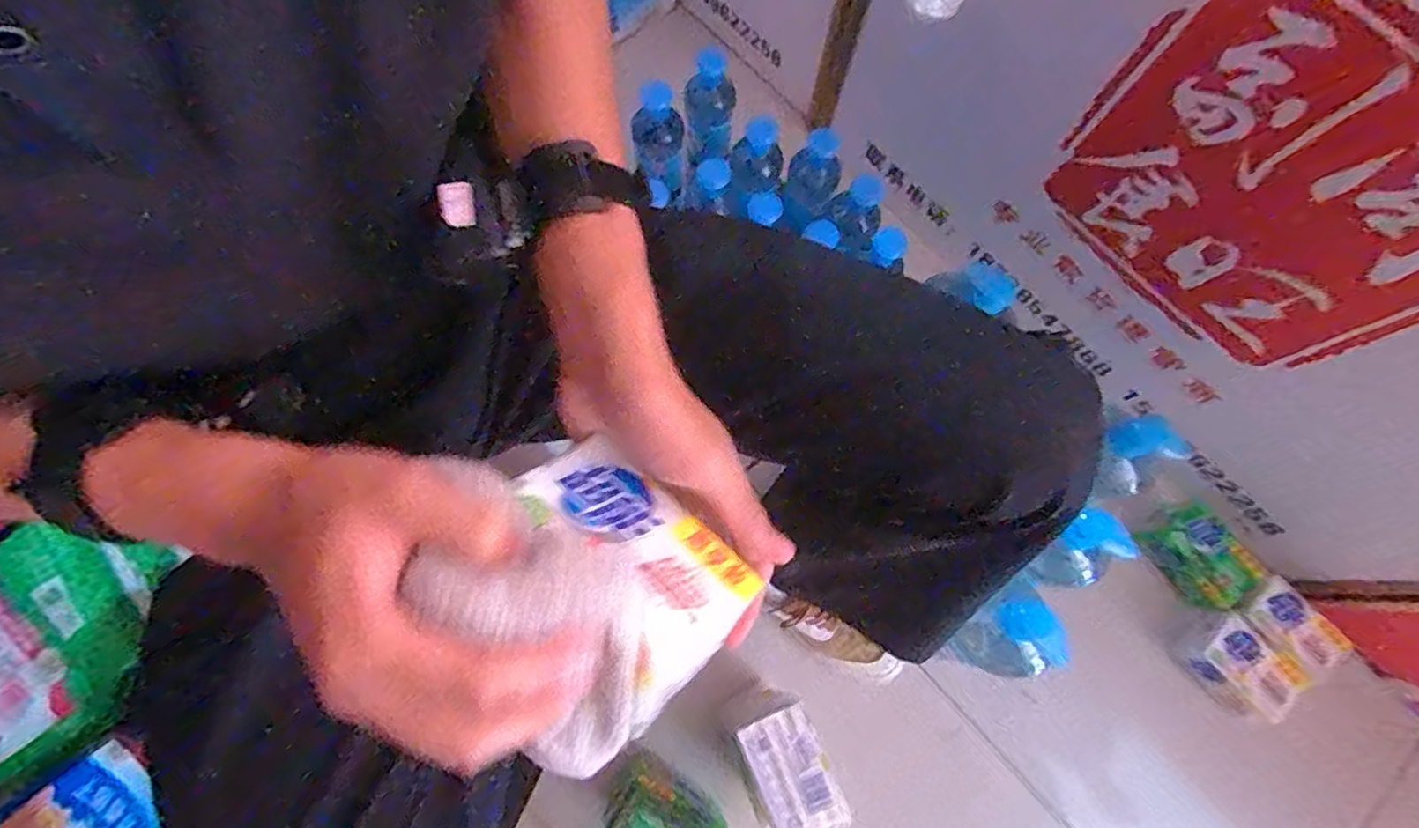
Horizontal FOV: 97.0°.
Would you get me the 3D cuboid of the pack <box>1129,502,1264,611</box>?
[{"bbox_3d":[0.601,0.176,0.772,0.094,0.037,0.119,-26,77,-9],"label":"pack"}]

